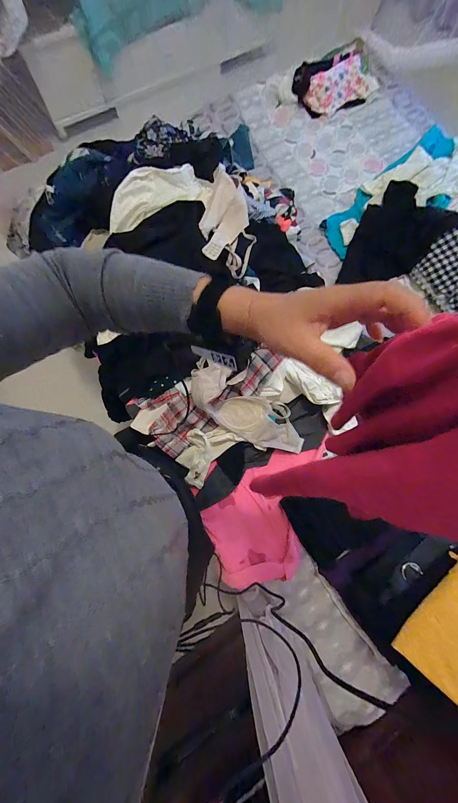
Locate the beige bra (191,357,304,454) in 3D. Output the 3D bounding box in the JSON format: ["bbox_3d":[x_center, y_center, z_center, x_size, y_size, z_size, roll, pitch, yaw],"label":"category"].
[{"bbox_3d":[0.043,0.015,0.832,0.352,0.088,0.155,36,78,-13],"label":"beige bra"}]

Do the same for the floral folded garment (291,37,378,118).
[{"bbox_3d":[0.467,-1.352,1.164,0.382,0.104,0.175,-30,80,-8],"label":"floral folded garment"}]

